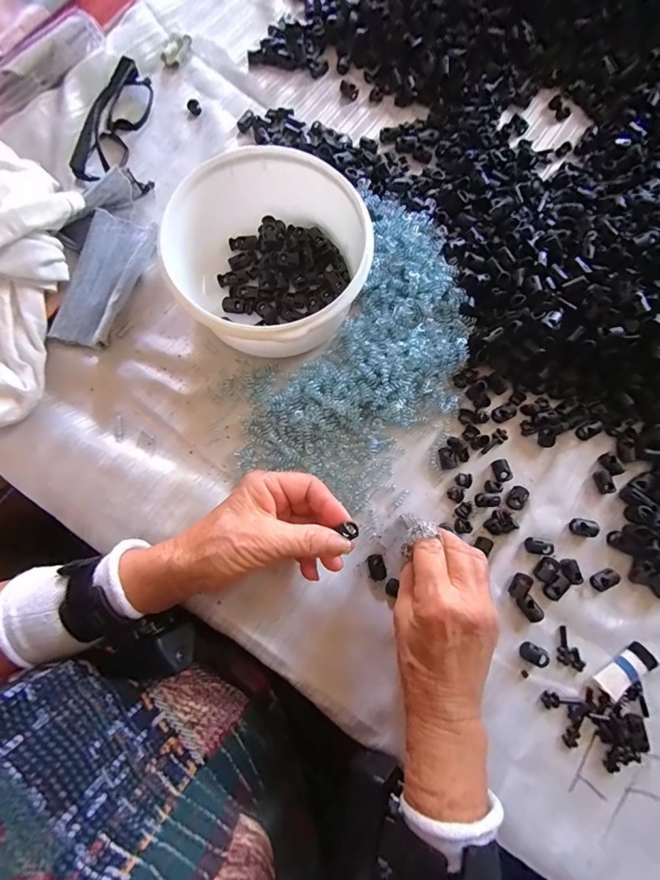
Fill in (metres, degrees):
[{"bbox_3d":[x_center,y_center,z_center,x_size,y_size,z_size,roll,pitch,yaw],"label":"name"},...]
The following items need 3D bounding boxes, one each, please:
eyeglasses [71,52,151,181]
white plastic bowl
[{"bbox_3d":[-0.218,-0.319,0.391,0.034,0.025,0.130,17,79,3],"label":"eyeglasses"},{"bbox_3d":[-0.046,-0.149,0.329,0.146,0.071,0.159,0,78,0],"label":"white plastic bowl"}]

